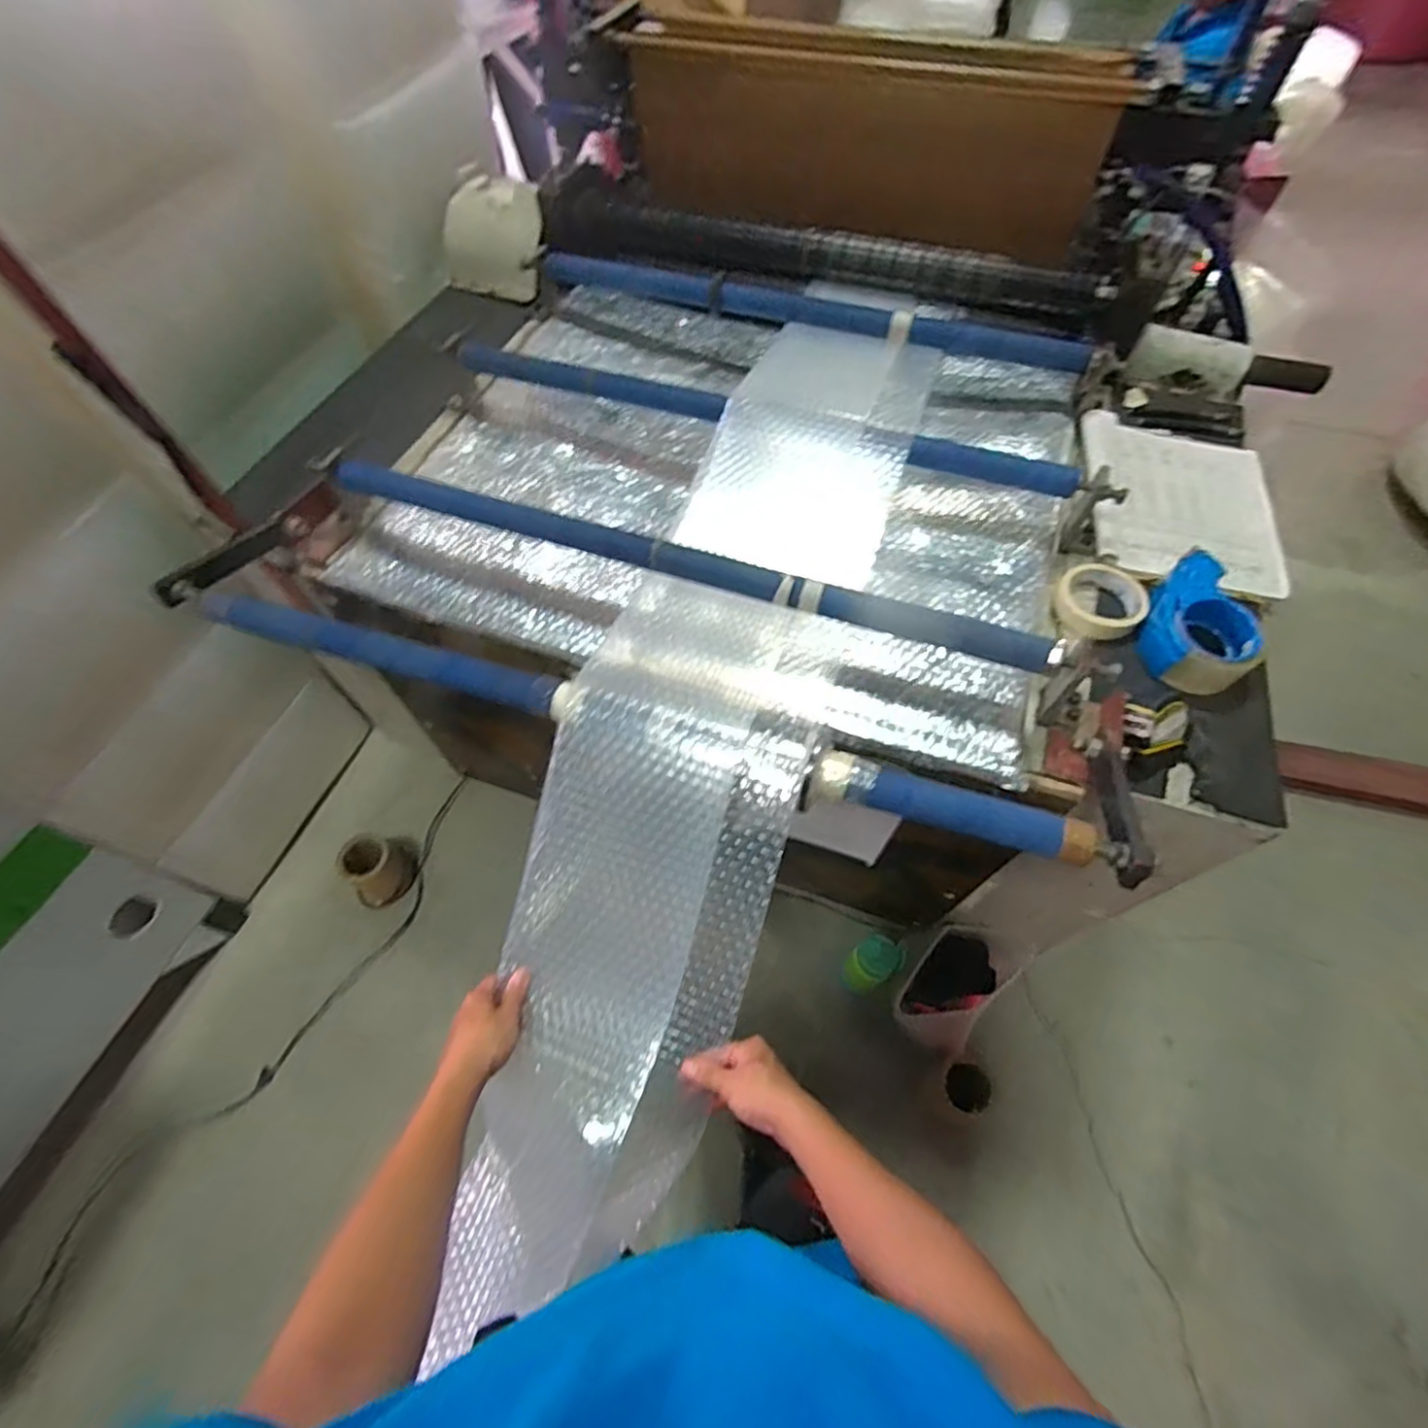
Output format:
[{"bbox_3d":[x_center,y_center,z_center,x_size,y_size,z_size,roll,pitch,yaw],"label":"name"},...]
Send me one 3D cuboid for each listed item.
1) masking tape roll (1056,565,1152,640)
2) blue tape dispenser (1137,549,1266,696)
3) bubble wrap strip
[{"bbox_3d":[0.445,-0.130,0.751,0.094,0.026,0.095,0,59,0],"label":"masking tape roll"},{"bbox_3d":[0.535,-0.102,0.715,0.104,0.055,0.157,20,61,12],"label":"blue tape dispenser"},{"bbox_3d":[0.005,-0.012,0.695,0.222,0.198,1.086,17,72,10],"label":"bubble wrap strip"}]

